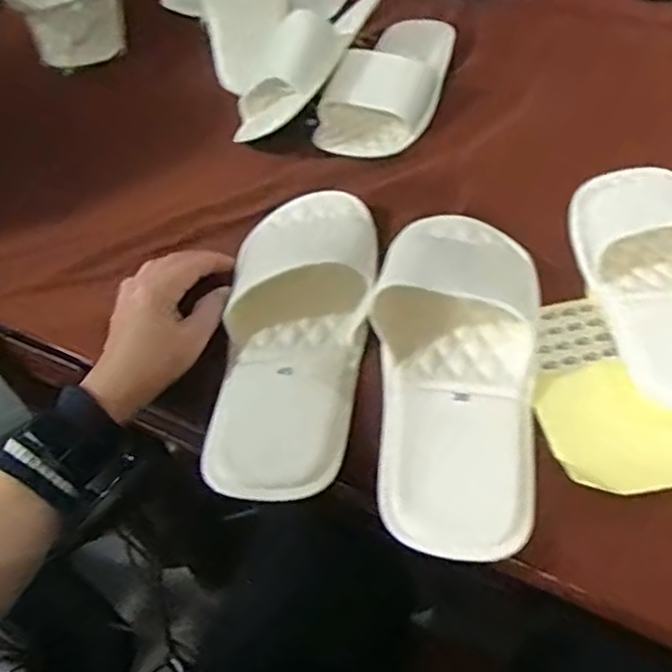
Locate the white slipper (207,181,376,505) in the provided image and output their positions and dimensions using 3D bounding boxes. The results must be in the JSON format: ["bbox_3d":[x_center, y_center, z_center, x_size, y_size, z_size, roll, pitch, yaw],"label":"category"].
[{"bbox_3d":[-0.029,-0.021,0.487,0.101,0.048,0.278,3,54,8],"label":"white slipper"}]

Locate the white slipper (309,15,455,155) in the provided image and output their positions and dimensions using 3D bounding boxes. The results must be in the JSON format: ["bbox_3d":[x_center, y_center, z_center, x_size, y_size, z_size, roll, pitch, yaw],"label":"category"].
[{"bbox_3d":[0.060,-0.255,0.666,0.093,0.058,0.228,17,57,21],"label":"white slipper"}]

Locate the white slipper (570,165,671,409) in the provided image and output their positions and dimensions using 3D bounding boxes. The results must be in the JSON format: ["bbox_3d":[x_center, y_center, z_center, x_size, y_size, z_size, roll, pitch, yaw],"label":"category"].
[{"bbox_3d":[0.233,-0.051,0.480,0.103,0.065,0.223,0,53,7],"label":"white slipper"}]

